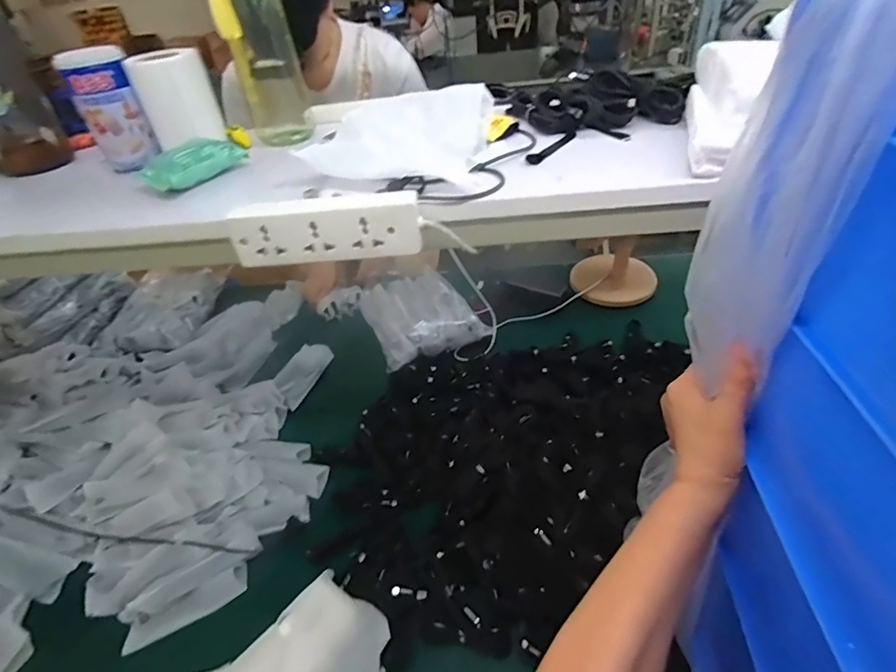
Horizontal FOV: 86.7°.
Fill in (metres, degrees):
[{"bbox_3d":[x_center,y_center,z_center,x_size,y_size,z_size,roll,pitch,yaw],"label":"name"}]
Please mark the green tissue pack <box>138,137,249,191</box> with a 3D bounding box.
[{"bbox_3d":[-0.275,-0.191,0.516,0.053,0.031,0.103,25,49,32],"label":"green tissue pack"}]

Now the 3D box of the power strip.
[{"bbox_3d":[-0.109,-0.098,0.430,0.169,0.048,0.031,-3,40,4],"label":"power strip"}]

